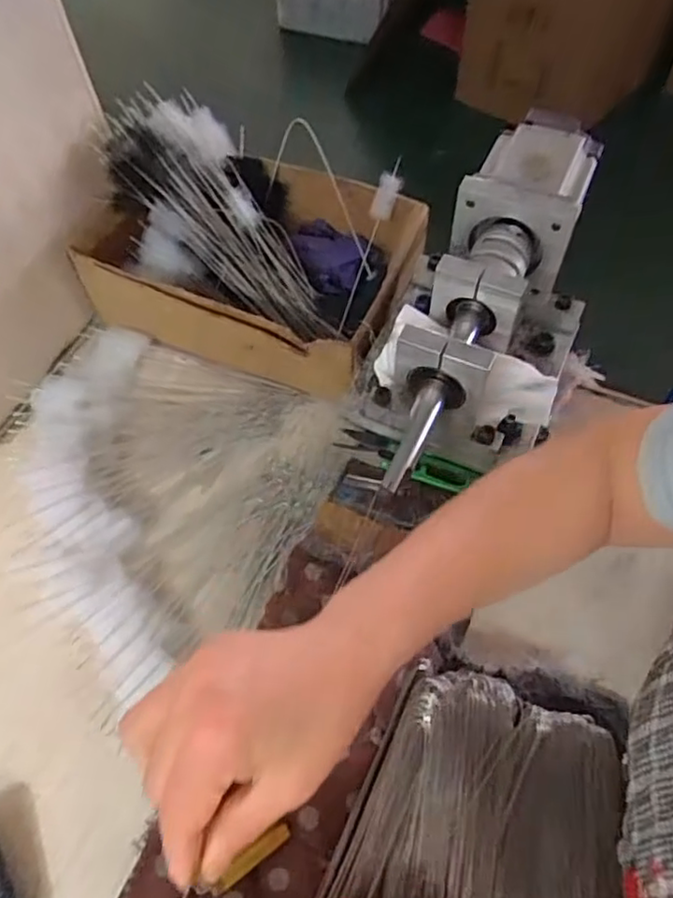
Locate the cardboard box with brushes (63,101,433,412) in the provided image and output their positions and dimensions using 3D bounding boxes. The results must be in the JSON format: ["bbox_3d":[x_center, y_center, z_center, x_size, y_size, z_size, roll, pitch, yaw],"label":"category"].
[{"bbox_3d":[-0.074,-0.188,0.592,0.289,0.131,0.199,21,60,14],"label":"cardboard box with brushes"}]

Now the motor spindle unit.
[{"bbox_3d":[0.108,-0.089,0.481,0.136,0.137,0.326,18,59,12],"label":"motor spindle unit"}]

